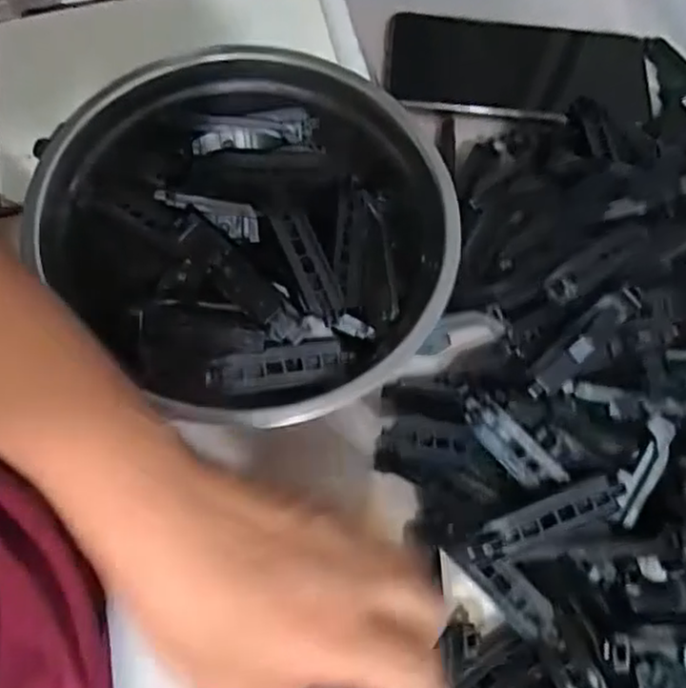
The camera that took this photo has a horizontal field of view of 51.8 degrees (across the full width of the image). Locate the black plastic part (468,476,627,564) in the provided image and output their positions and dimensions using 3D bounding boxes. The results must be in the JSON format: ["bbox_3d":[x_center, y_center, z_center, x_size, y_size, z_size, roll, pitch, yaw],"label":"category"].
[{"bbox_3d":[0.094,0.080,0.320,0.074,0.007,0.018,-18,70,-11],"label":"black plastic part"}]

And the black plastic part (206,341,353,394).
[{"bbox_3d":[-0.028,0.011,0.332,0.069,0.009,0.018,-9,67,-19],"label":"black plastic part"}]

